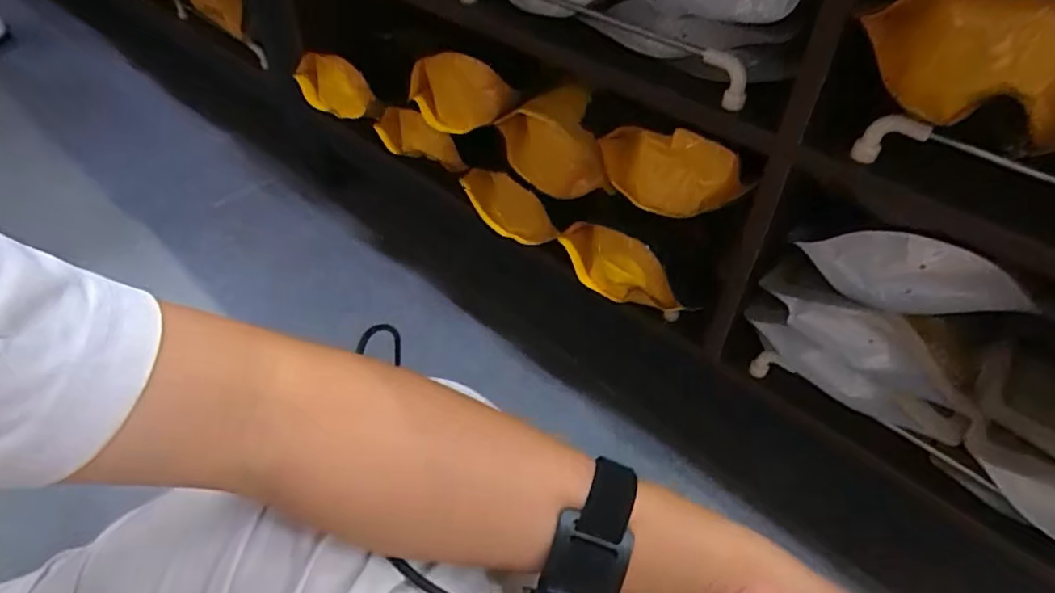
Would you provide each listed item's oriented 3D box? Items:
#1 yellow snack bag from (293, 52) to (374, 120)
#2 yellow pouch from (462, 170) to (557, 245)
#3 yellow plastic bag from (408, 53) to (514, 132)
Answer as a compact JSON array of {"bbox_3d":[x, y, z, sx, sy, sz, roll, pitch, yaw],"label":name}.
[{"bbox_3d":[-0.225,-0.242,0.700,0.128,0.062,0.029,36,55,29],"label":"yellow snack bag"},{"bbox_3d":[-0.021,-0.087,0.586,0.123,0.061,0.011,36,55,29],"label":"yellow pouch"},{"bbox_3d":[-0.059,-0.182,0.556,0.106,0.080,0.027,22,49,20],"label":"yellow plastic bag"}]

